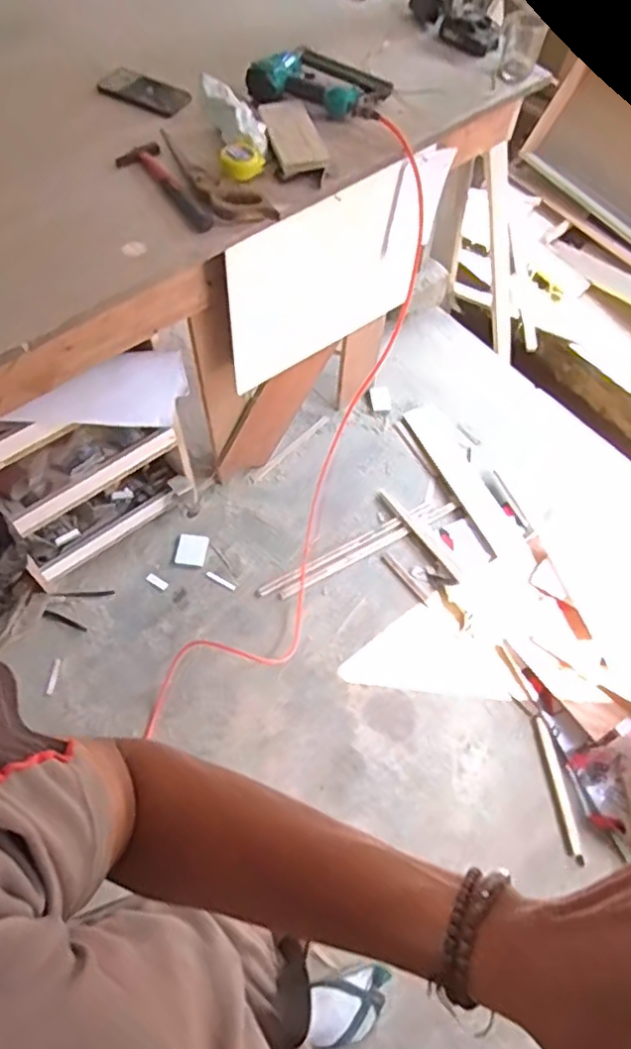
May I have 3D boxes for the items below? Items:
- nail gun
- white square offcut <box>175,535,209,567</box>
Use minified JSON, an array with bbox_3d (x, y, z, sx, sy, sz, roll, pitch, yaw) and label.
[{"bbox_3d":[0.009,-0.818,1.207,0.242,0.055,0.149,21,62,10],"label":"nail gun"},{"bbox_3d":[-0.327,0.069,1.712,0.077,0.011,0.090,6,61,2],"label":"white square offcut"}]

